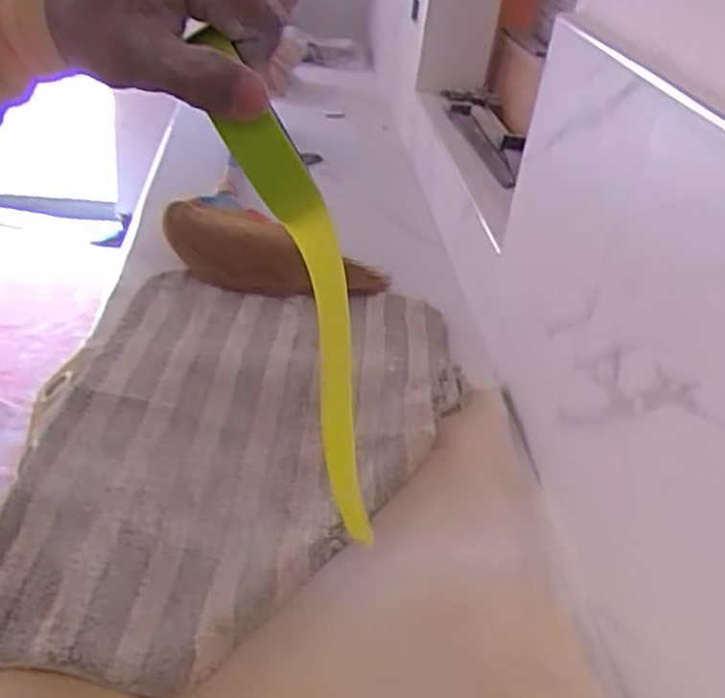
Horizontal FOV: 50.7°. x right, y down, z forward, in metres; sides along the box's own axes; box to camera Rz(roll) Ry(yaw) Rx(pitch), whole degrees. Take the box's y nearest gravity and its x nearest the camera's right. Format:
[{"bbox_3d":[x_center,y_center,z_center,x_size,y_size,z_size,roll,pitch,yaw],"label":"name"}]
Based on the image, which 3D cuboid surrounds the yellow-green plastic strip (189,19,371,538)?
[{"bbox_3d":[-0.023,0.005,0.426,0.043,0.286,0.029,-25,42,-18],"label":"yellow-green plastic strip"}]

